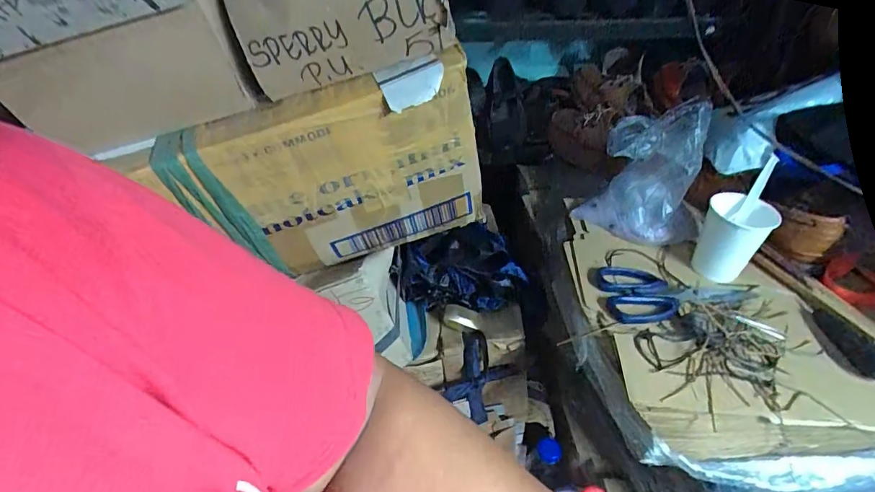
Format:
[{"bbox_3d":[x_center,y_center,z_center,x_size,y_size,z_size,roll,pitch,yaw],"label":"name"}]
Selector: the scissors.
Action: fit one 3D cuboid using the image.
[{"bbox_3d":[0.273,0.054,0.520,0.174,0.011,0.078,0,36,1],"label":"scissors"}]

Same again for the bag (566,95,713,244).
[{"bbox_3d":[0.263,-0.096,0.584,0.093,0.169,0.123,-26,43,-30],"label":"bag"}]

